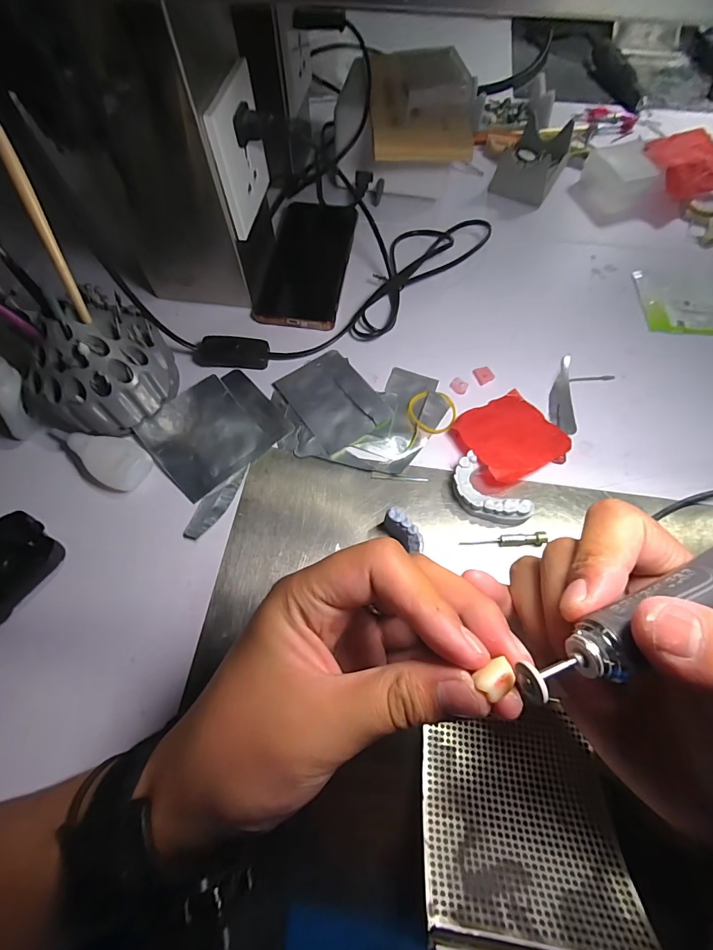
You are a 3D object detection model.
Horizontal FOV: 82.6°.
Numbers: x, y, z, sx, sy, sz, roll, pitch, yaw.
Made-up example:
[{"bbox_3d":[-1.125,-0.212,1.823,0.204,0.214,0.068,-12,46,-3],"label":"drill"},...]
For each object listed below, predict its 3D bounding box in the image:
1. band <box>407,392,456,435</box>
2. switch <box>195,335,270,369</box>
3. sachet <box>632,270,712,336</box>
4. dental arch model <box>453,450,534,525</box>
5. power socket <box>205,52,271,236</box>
[{"bbox_3d":[0.065,-0.055,0.344,0.041,0.004,0.043,0,65,1],"label":"band"},{"bbox_3d":[-0.114,-0.111,0.364,0.069,0.017,0.023,3,65,2],"label":"switch"},{"bbox_3d":[0.326,-0.171,0.402,0.087,0.005,0.079,2,65,2],"label":"sachet"},{"bbox_3d":[0.095,0.016,0.302,0.033,0.022,0.063,-36,70,-15],"label":"dental arch model"},{"bbox_3d":[-0.090,-0.254,0.322,0.008,0.087,0.083,9,66,5],"label":"power socket"}]

